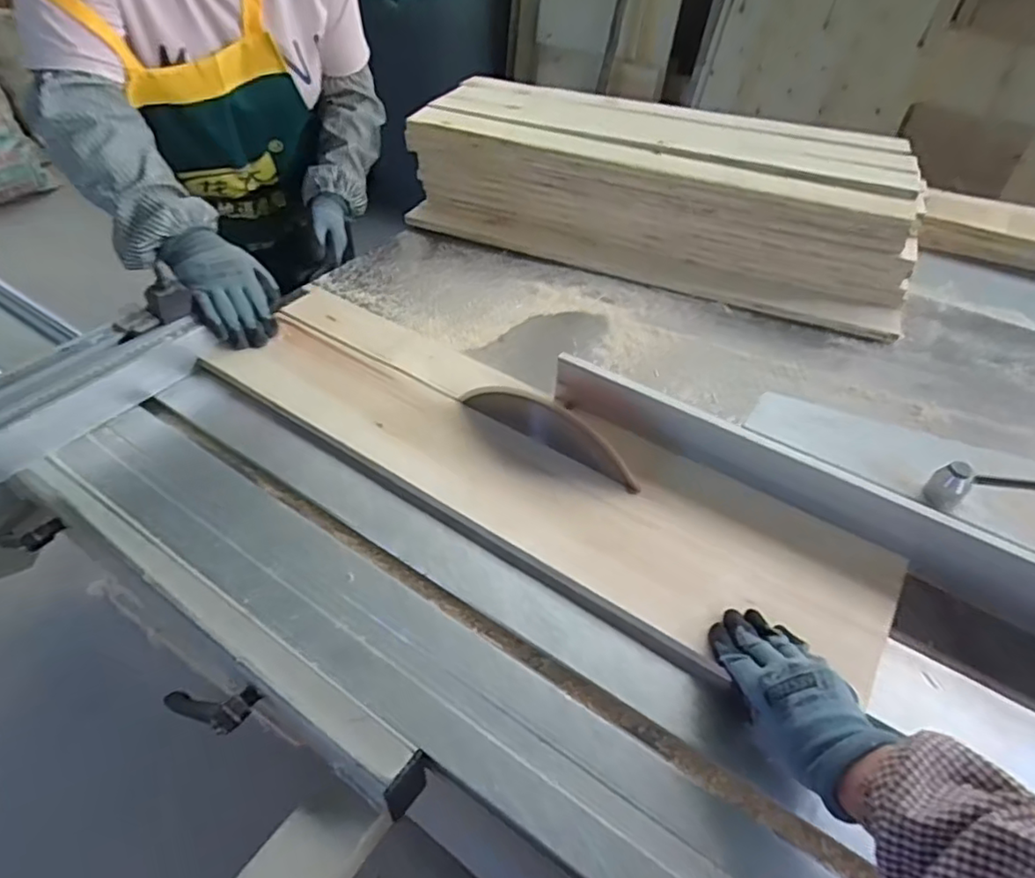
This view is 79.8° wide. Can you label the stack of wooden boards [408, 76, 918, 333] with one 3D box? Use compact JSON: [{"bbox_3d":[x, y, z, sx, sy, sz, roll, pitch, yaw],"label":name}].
[{"bbox_3d":[0.217,-0.399,1.009,0.778,0.198,0.298,18,48,21],"label":"stack of wooden boards"}]

